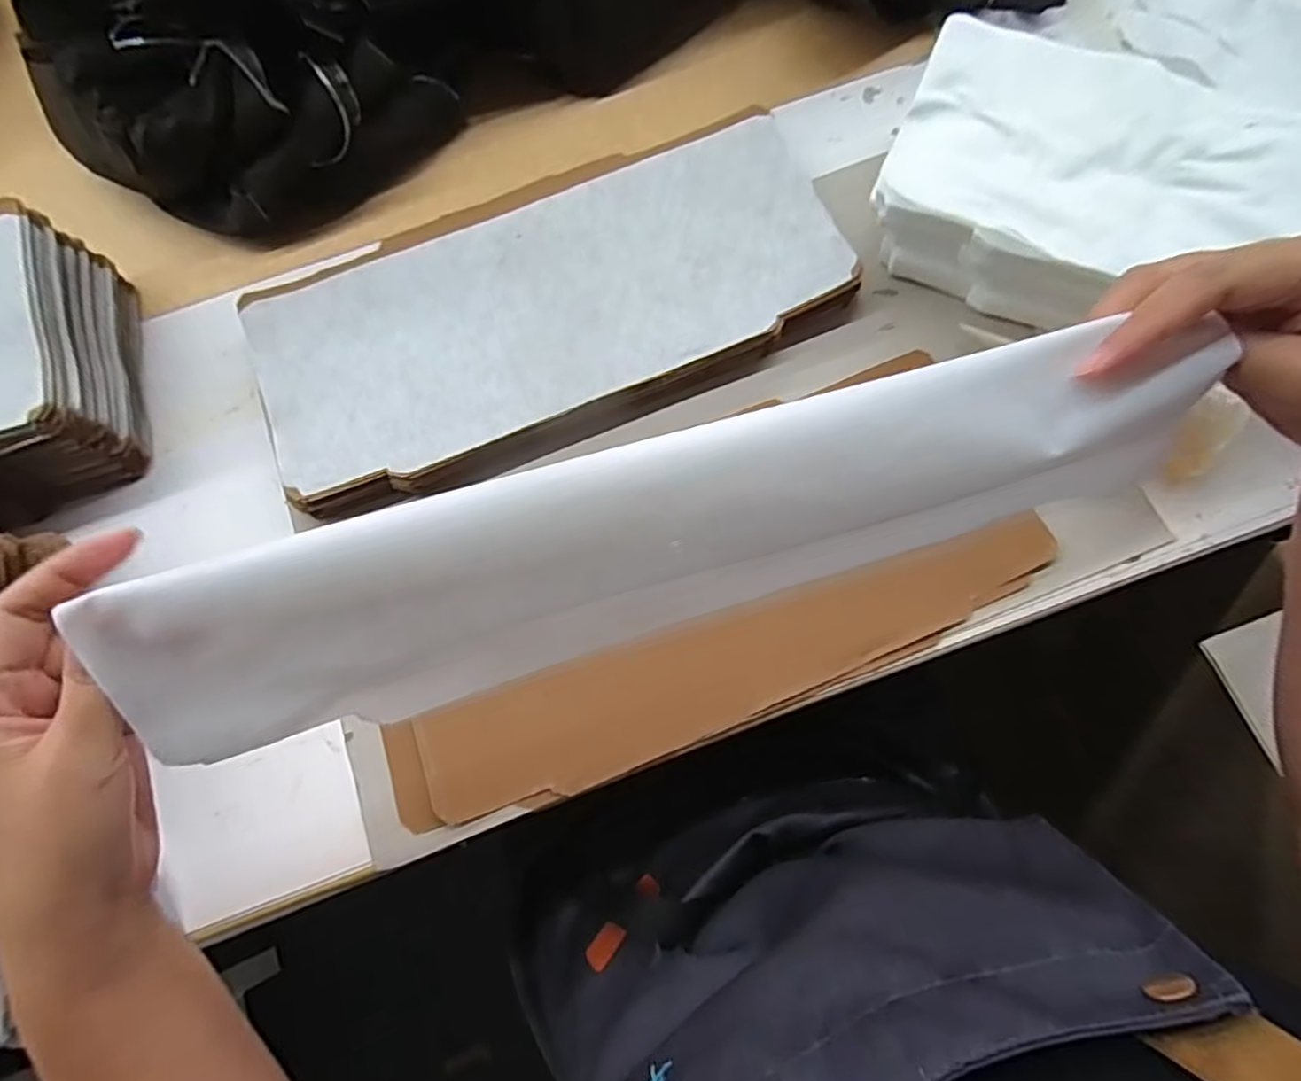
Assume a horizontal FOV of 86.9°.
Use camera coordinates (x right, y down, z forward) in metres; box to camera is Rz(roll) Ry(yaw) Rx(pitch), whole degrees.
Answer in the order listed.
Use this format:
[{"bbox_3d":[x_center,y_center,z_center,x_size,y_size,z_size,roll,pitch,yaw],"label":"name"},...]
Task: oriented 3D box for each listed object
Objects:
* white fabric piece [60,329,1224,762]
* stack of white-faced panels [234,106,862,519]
[{"bbox_3d":[0.003,0.003,0.258,0.404,0.106,0.040,-16,34,0],"label":"white fabric piece"},{"bbox_3d":[-0.075,-0.172,0.507,0.435,0.030,0.196,-23,74,-4],"label":"stack of white-faced panels"}]

